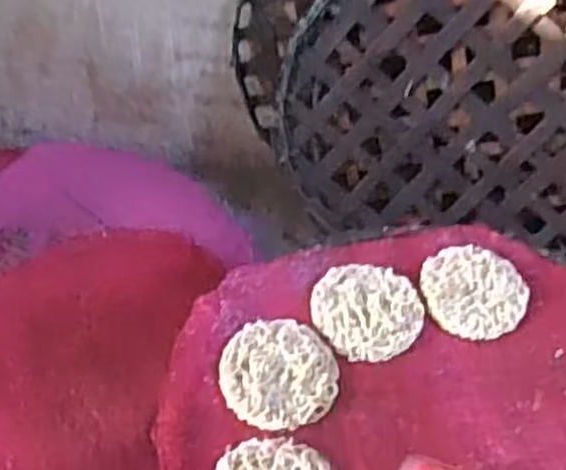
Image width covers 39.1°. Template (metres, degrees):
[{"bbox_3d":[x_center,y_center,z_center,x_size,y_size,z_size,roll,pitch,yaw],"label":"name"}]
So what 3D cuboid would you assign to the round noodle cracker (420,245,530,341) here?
[{"bbox_3d":[0.135,0.040,0.568,0.070,0.010,0.074,0,48,0],"label":"round noodle cracker"}]

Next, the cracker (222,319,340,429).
[{"bbox_3d":[-0.002,0.091,0.524,0.075,0.011,0.076,0,48,0],"label":"cracker"}]

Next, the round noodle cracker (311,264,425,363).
[{"bbox_3d":[0.058,0.052,0.558,0.071,0.011,0.075,0,48,0],"label":"round noodle cracker"}]

